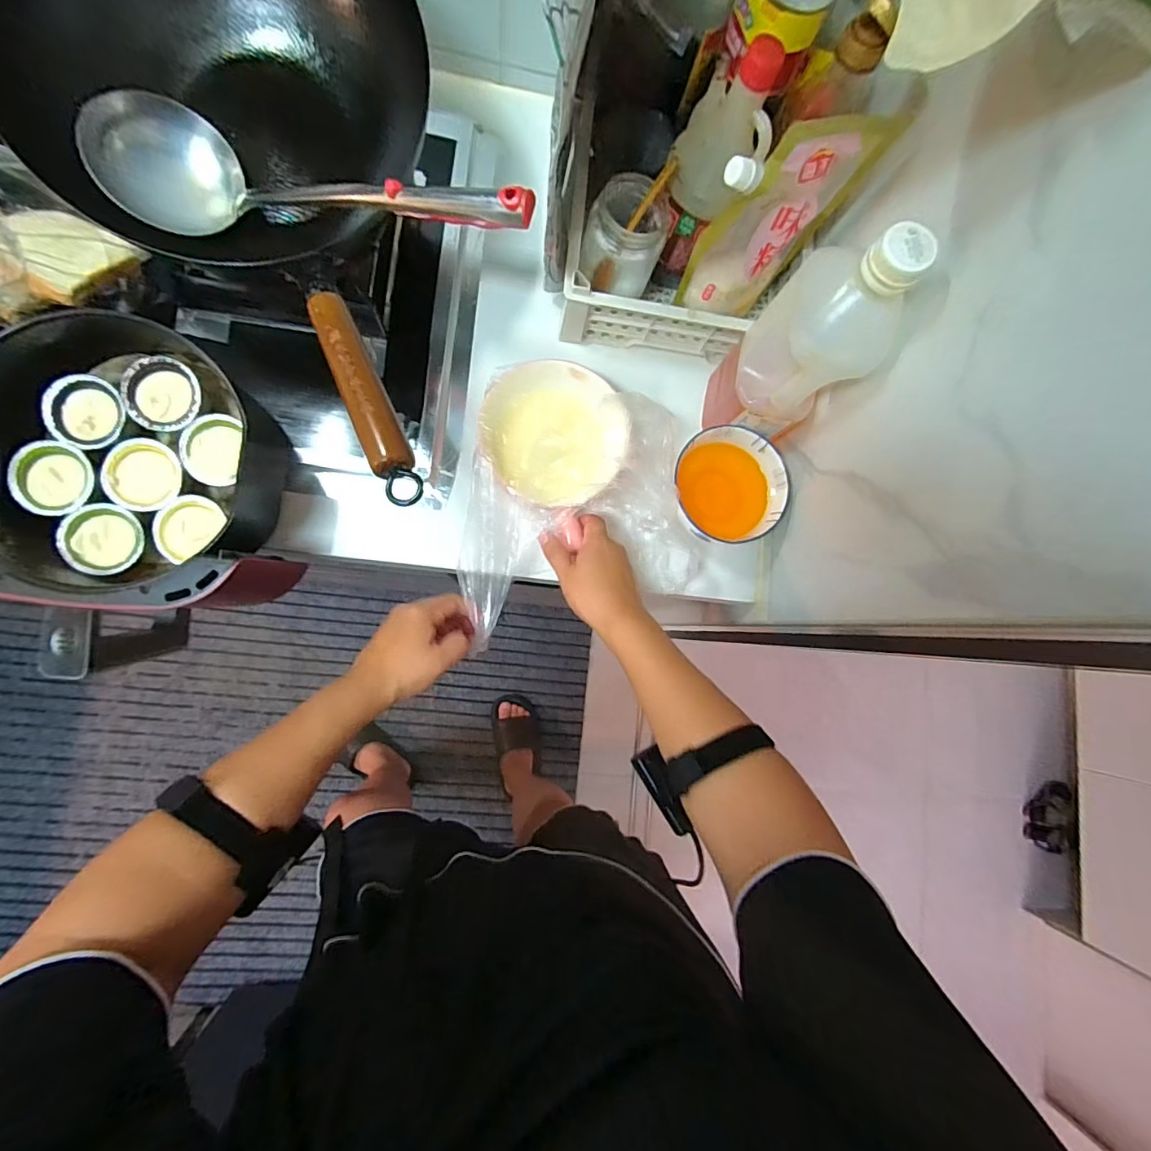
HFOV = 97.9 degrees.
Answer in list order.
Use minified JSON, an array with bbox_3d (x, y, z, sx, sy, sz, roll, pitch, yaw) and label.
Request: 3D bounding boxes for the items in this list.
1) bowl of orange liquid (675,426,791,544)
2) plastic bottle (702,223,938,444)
[{"bbox_3d":[0.160,-0.093,0.540,0.120,0.055,0.118,1,84,-6],"label":"bowl of orange liquid"},{"bbox_3d":[0.199,-0.198,0.449,0.100,0.238,0.076,39,81,-1],"label":"plastic bottle"}]

